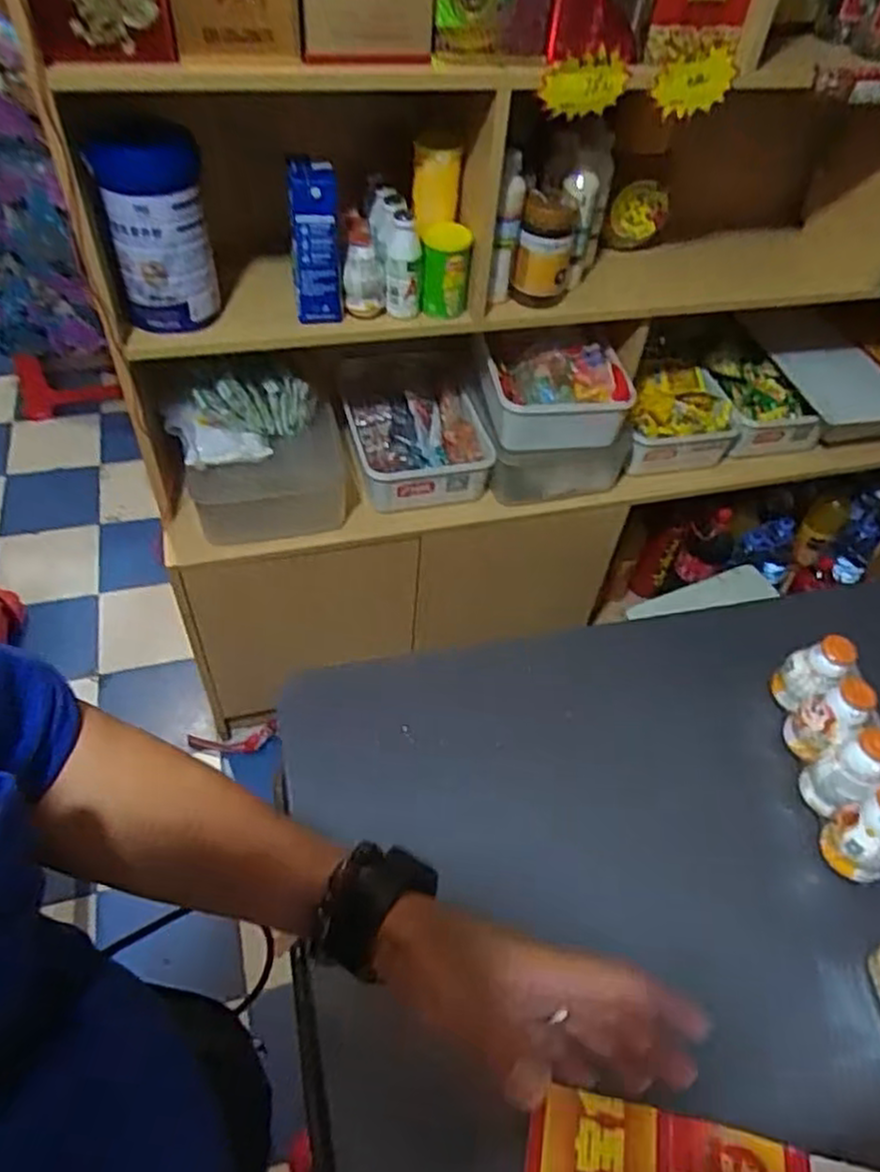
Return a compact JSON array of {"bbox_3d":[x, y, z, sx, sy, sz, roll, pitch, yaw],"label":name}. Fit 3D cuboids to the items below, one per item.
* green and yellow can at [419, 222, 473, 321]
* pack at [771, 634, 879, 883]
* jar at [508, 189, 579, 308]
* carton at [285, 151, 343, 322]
[{"bbox_3d":[0.005,-0.460,1.062,0.068,0.117,0.068,2,50,-3],"label":"green and yellow can"},{"bbox_3d":[0.398,0.161,0.735,0.050,0.095,0.232,3,50,-2],"label":"pack"},{"bbox_3d":[0.155,-0.492,1.083,0.077,0.143,0.077,2,50,-3],"label":"jar"},{"bbox_3d":[-0.170,-0.463,0.997,0.066,0.188,0.074,-4,50,-8],"label":"carton"}]

